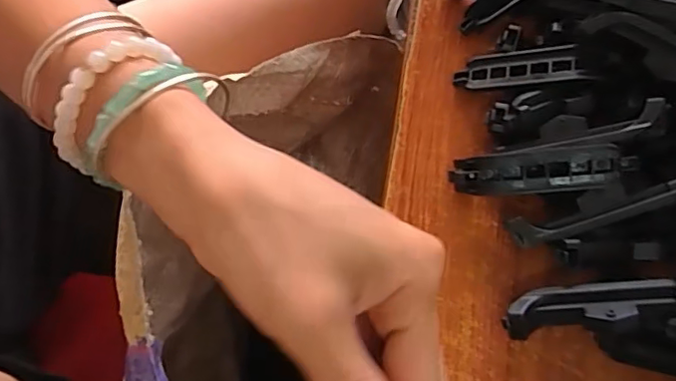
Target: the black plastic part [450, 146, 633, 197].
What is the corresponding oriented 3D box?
[{"bbox_3d":[0.088,-0.008,0.249,0.074,0.009,0.019,-5,75,16],"label":"black plastic part"}]

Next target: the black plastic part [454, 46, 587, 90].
[{"bbox_3d":[0.084,-0.057,0.268,0.056,0.004,0.018,-1,73,27],"label":"black plastic part"}]

